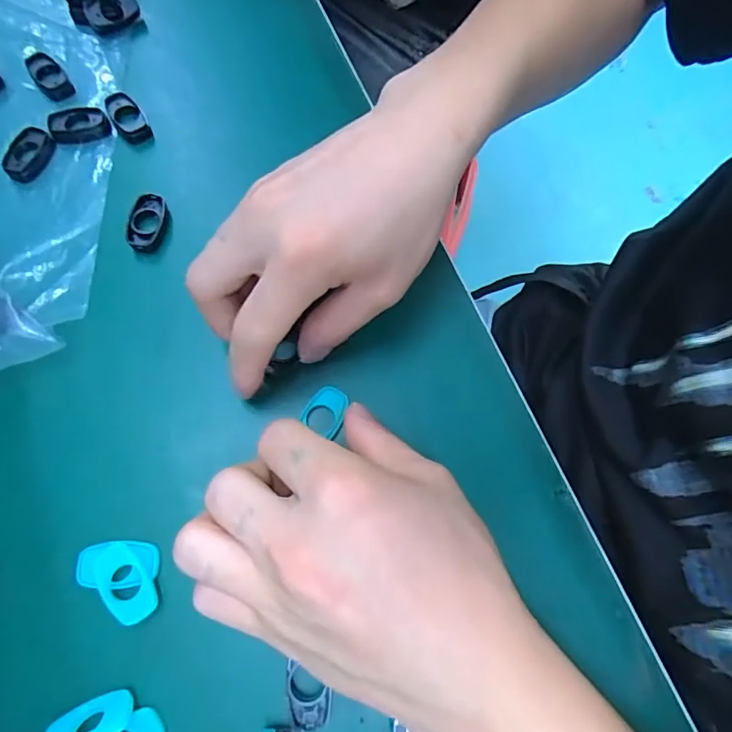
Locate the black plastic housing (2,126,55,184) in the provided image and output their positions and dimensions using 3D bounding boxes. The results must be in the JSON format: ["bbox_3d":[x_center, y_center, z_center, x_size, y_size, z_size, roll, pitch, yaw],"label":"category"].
[{"bbox_3d":[-0.188,-0.117,0.280,0.020,0.006,0.032,15,71,3],"label":"black plastic housing"}]

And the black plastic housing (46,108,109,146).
[{"bbox_3d":[-0.163,-0.137,0.286,0.030,0.007,0.019,-15,72,-7],"label":"black plastic housing"}]

